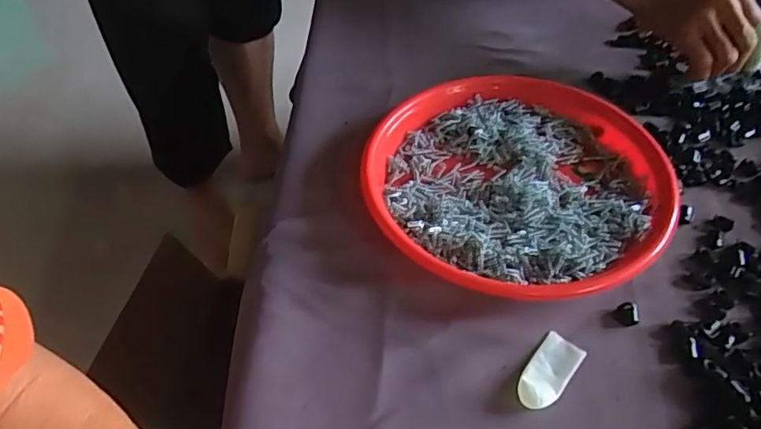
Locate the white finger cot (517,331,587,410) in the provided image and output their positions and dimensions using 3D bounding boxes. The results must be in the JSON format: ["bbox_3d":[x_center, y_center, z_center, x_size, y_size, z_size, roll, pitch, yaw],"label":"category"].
[{"bbox_3d":[0.107,0.099,0.359,0.025,0.007,0.055,29,57,26],"label":"white finger cot"}]

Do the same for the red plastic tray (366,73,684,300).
[{"bbox_3d":[0.110,-0.030,0.455,0.231,0.032,0.228,-33,55,-22],"label":"red plastic tray"}]

